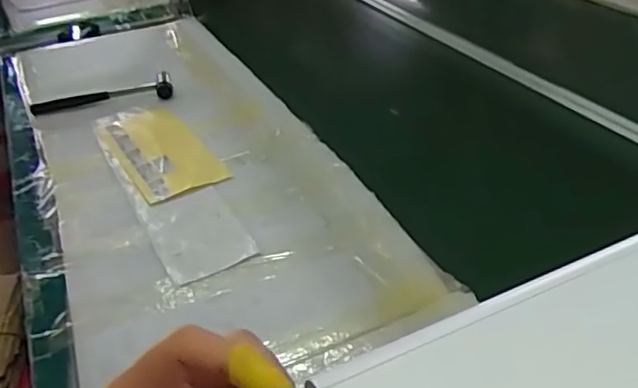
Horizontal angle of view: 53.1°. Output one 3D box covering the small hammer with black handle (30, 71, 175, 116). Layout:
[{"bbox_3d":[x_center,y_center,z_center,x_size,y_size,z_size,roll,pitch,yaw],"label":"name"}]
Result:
[{"bbox_3d":[-0.381,-0.174,1.122,0.245,0.032,0.055,-9,35,-9],"label":"small hammer with black handle"}]

